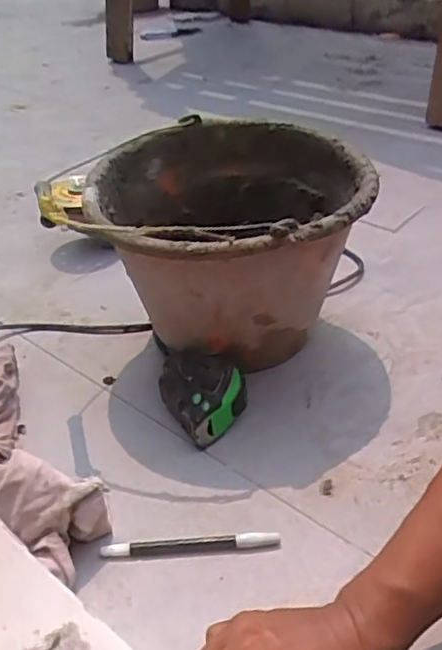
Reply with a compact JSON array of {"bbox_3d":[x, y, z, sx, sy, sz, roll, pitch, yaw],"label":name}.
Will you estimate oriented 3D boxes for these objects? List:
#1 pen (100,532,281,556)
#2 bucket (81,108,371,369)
[{"bbox_3d":[-0.025,0.180,0.515,0.144,0.007,0.012,-4,38,0],"label":"pen"},{"bbox_3d":[0.014,-0.074,0.690,0.267,0.212,0.267,-8,38,-6],"label":"bucket"}]

